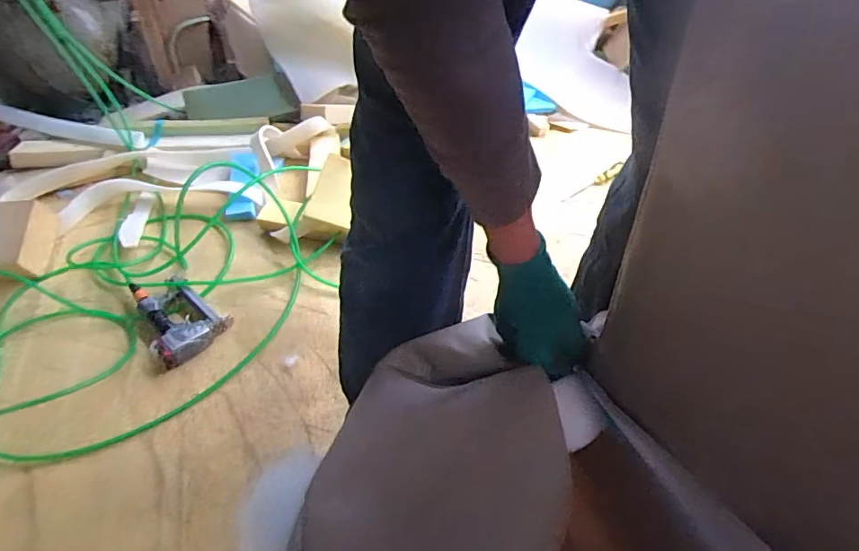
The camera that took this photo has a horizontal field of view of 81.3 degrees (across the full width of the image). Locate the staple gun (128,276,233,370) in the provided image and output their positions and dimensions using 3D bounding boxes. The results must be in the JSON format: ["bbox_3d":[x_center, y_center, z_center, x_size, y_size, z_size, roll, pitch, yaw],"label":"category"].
[{"bbox_3d":[-0.505,0.075,0.976,0.219,0.041,0.132,30,51,29],"label":"staple gun"}]

